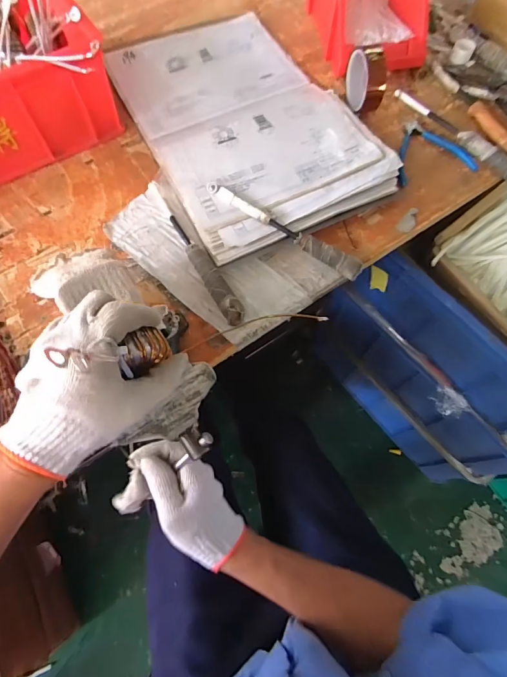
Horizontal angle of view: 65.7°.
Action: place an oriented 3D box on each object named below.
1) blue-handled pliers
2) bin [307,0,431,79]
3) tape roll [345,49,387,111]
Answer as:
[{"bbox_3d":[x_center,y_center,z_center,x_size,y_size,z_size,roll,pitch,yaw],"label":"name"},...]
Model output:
[{"bbox_3d":[0.279,-0.315,0.642,0.137,0.023,0.132,-12,70,-6],"label":"blue-handled pliers"},{"bbox_3d":[0.198,-0.580,0.691,0.150,0.120,0.247,-10,70,-5],"label":"bin"},{"bbox_3d":[0.186,-0.421,0.646,0.047,0.089,0.085,-13,70,-6],"label":"tape roll"}]

